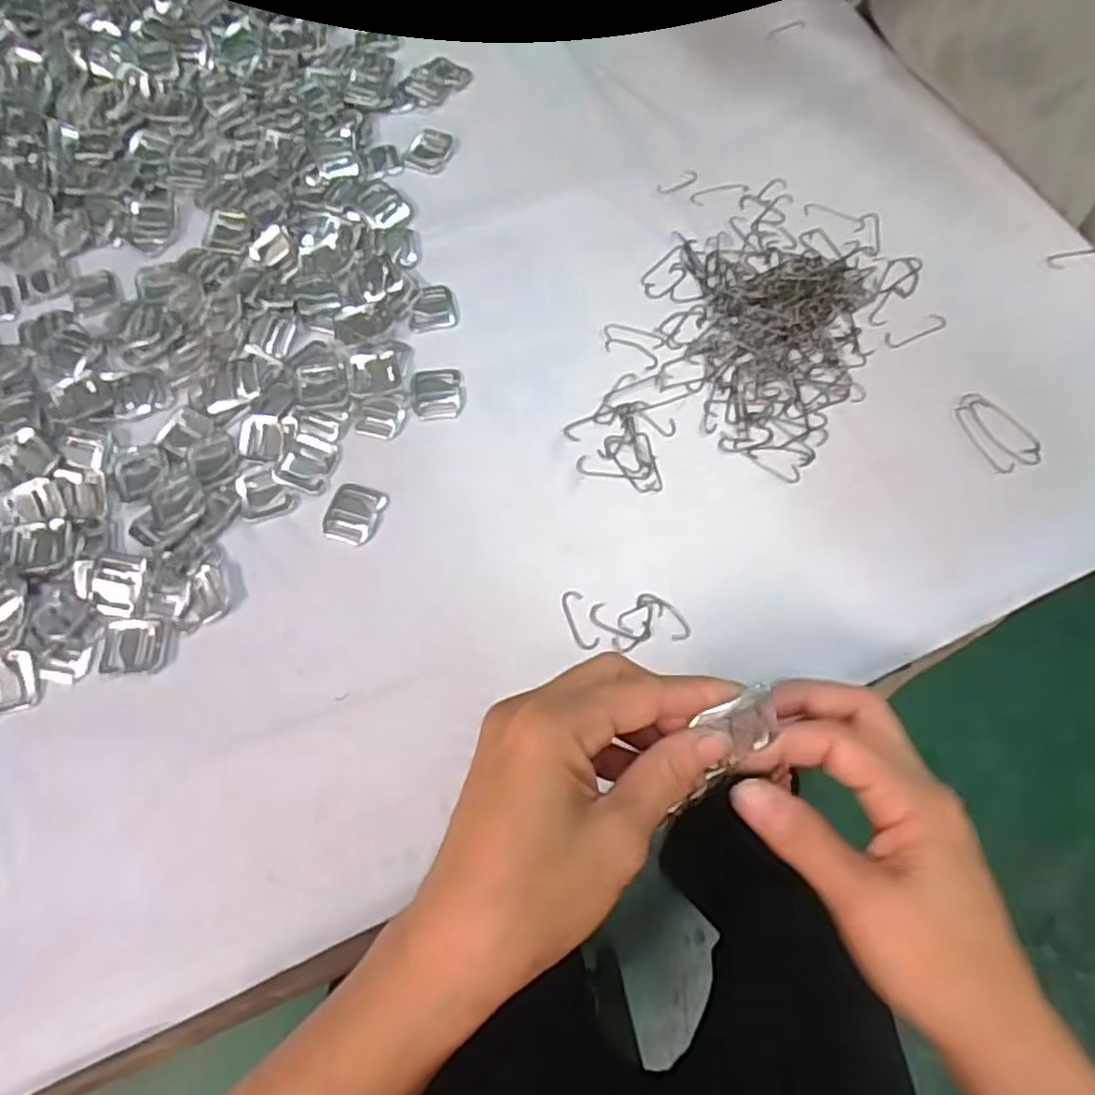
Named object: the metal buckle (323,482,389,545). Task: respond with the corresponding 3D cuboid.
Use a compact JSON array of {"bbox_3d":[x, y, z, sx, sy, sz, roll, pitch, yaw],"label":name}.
[{"bbox_3d":[-0.110,-0.019,0.407,0.030,0.004,0.035,14,68,7],"label":"metal buckle"}]

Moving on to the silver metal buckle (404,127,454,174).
[{"bbox_3d":[-0.085,-0.290,0.520,0.031,0.004,0.043,18,69,8],"label":"silver metal buckle"}]

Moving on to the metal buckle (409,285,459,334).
[{"bbox_3d":[-0.074,-0.155,0.464,0.030,0.006,0.034,-5,67,-1],"label":"metal buckle"}]

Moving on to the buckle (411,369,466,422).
[{"bbox_3d":[-0.067,-0.095,0.438,0.031,0.004,0.035,-5,67,-1],"label":"buckle"}]

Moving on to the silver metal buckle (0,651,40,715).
[{"bbox_3d":[-0.286,0.072,0.370,0.037,0.008,0.029,-15,68,-5],"label":"silver metal buckle"}]

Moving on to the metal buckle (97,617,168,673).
[{"bbox_3d":[-0.220,0.052,0.379,0.032,0.004,0.028,3,67,2],"label":"metal buckle"}]

